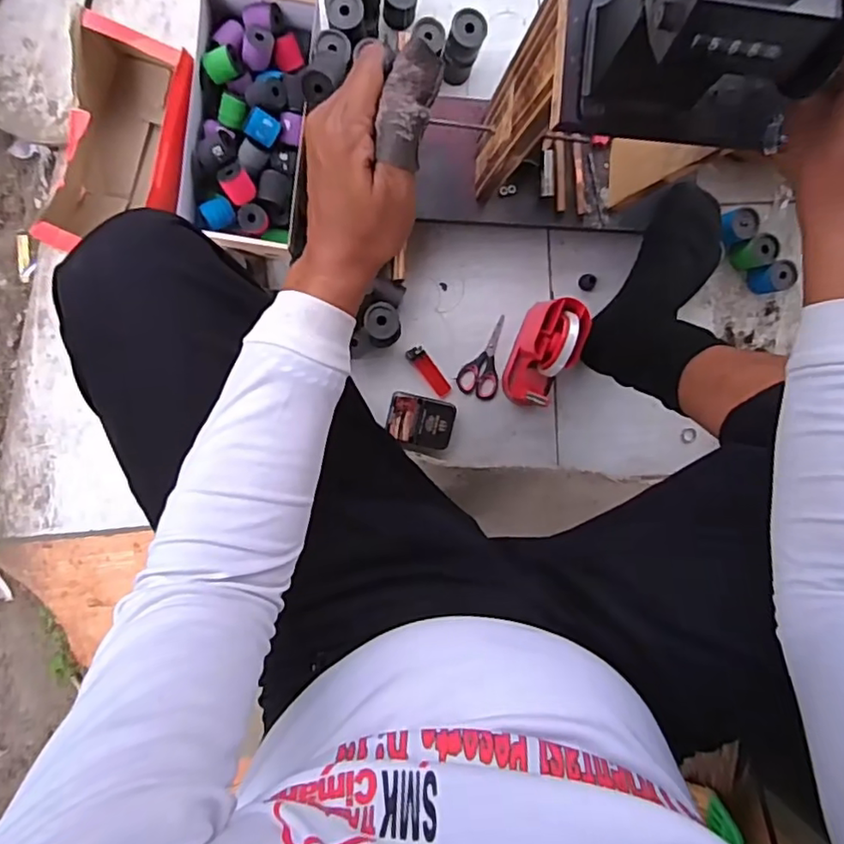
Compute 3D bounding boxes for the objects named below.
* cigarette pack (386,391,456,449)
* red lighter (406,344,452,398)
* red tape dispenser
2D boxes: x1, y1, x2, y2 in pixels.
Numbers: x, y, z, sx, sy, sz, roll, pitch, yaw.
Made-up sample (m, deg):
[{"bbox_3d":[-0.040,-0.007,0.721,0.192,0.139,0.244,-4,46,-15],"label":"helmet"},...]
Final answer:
[{"bbox_3d":[-0.002,0.001,0.823,0.093,0.029,0.070,13,95,-9],"label":"cigarette pack"},{"bbox_3d":[0.011,-0.071,0.827,0.025,0.007,0.081,-39,100,-2],"label":"red lighter"},{"bbox_3d":[0.171,-0.092,0.798,0.070,0.100,0.145,19,94,-9],"label":"red tape dispenser"}]

